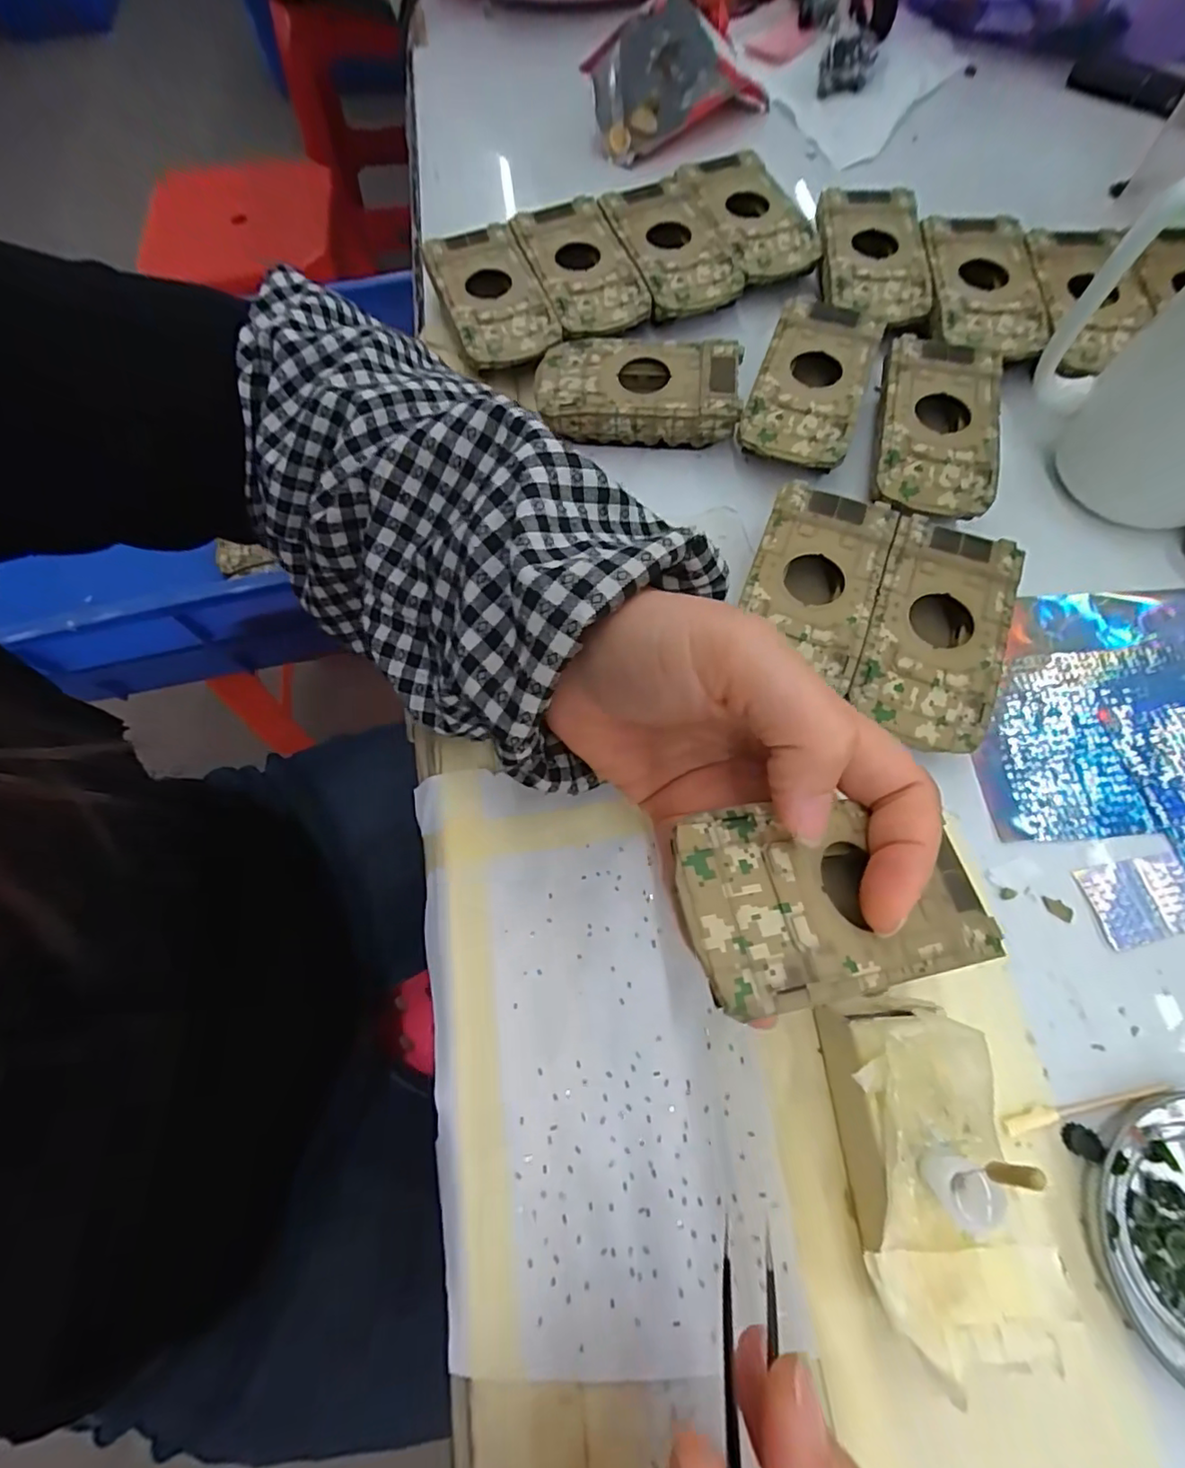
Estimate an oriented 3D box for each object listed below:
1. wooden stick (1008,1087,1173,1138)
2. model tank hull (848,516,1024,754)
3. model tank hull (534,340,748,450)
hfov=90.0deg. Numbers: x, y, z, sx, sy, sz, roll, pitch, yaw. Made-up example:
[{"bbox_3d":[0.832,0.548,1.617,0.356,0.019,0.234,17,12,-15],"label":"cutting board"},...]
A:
[{"bbox_3d":[0.158,0.119,0.190,0.054,0.004,0.006,-14,68,-3],"label":"wooden stick"},{"bbox_3d":[0.135,-0.037,0.239,0.048,0.025,0.094,20,70,10],"label":"model tank hull"},{"bbox_3d":[0.022,-0.164,0.287,0.093,0.023,0.057,3,68,3],"label":"model tank hull"}]

